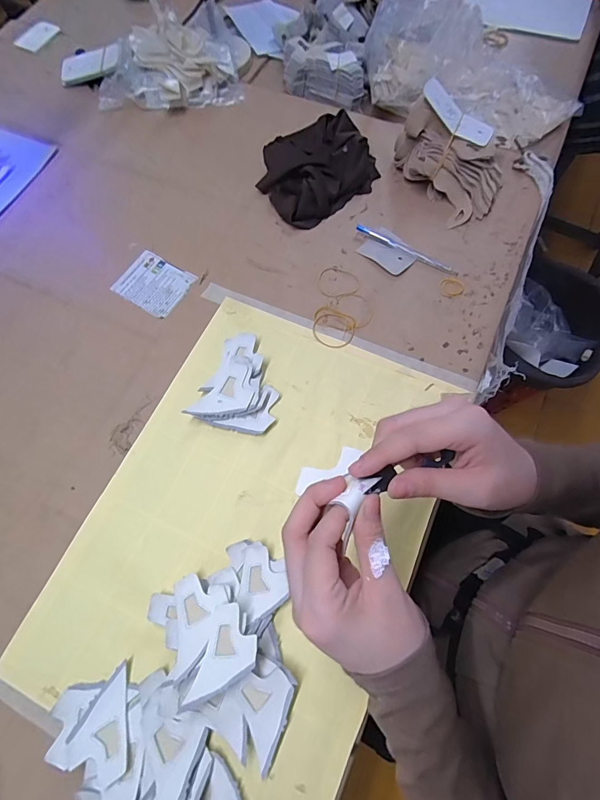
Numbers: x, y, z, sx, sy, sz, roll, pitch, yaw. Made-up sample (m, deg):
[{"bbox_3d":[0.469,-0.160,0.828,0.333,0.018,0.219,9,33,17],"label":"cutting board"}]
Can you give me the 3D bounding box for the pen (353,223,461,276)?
[{"bbox_3d":[0.136,-0.193,0.502,0.139,0.010,0.010,28,73,12],"label":"pen"}]

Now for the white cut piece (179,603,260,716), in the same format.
[{"bbox_3d":[-0.061,0.214,0.322,0.047,0.004,0.078,7,60,19],"label":"white cut piece"}]

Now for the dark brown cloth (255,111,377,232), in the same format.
[{"bbox_3d":[0.019,-0.324,0.543,0.159,0.037,0.137,-35,72,-11],"label":"dark brown cloth"}]

